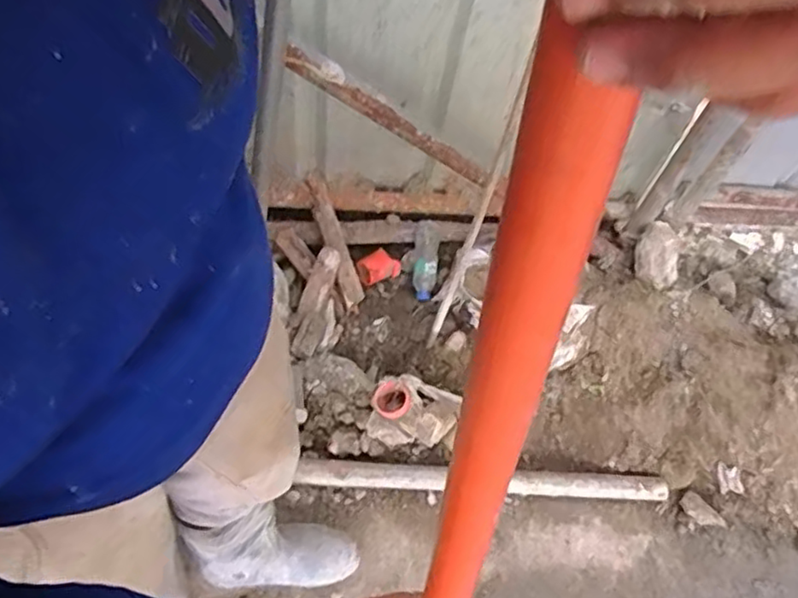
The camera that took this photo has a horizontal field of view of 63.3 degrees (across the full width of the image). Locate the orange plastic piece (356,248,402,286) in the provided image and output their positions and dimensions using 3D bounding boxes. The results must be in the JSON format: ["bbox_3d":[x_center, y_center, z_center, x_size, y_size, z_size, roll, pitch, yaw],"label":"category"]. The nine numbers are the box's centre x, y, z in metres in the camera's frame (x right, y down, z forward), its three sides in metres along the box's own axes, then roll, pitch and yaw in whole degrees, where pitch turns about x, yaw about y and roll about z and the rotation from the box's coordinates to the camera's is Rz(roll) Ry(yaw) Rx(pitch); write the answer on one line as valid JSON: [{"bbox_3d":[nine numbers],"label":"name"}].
[{"bbox_3d":[-0.048,-0.081,1.598,0.104,0.056,0.062,-30,66,-19],"label":"orange plastic piece"}]

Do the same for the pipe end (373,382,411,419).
[{"bbox_3d":[-0.017,0.226,1.426,0.080,0.041,0.073,3,60,-5],"label":"pipe end"}]

